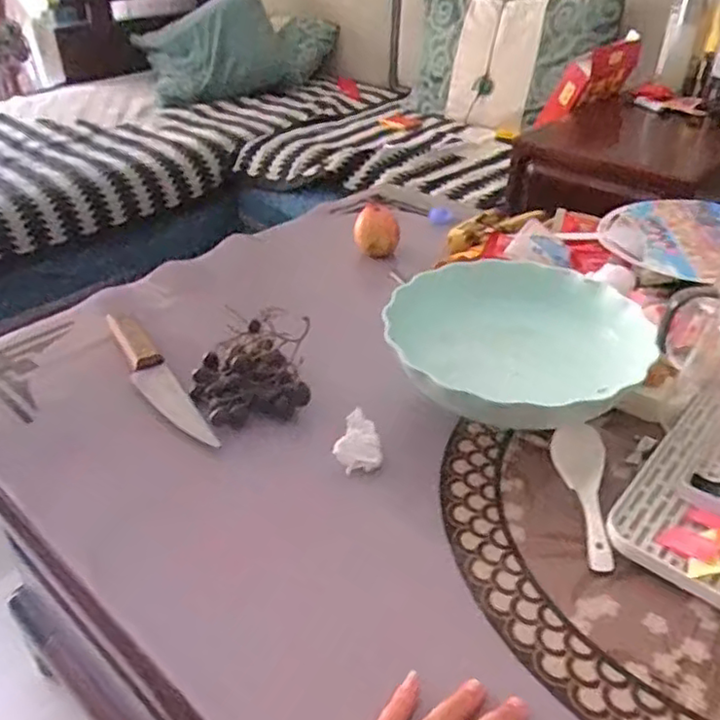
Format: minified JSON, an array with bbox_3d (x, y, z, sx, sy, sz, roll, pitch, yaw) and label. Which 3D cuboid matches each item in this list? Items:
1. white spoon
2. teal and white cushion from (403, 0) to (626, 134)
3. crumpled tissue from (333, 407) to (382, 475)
[{"bbox_3d":[0.175,0.103,0.520,0.040,0.025,0.133,7,36,9],"label":"white spoon"},{"bbox_3d":[0.353,-0.772,1.690,0.550,0.317,0.123,28,44,33],"label":"teal and white cushion"},{"bbox_3d":[-0.001,0.069,0.559,0.039,0.033,0.042,1,35,1],"label":"crumpled tissue"}]

